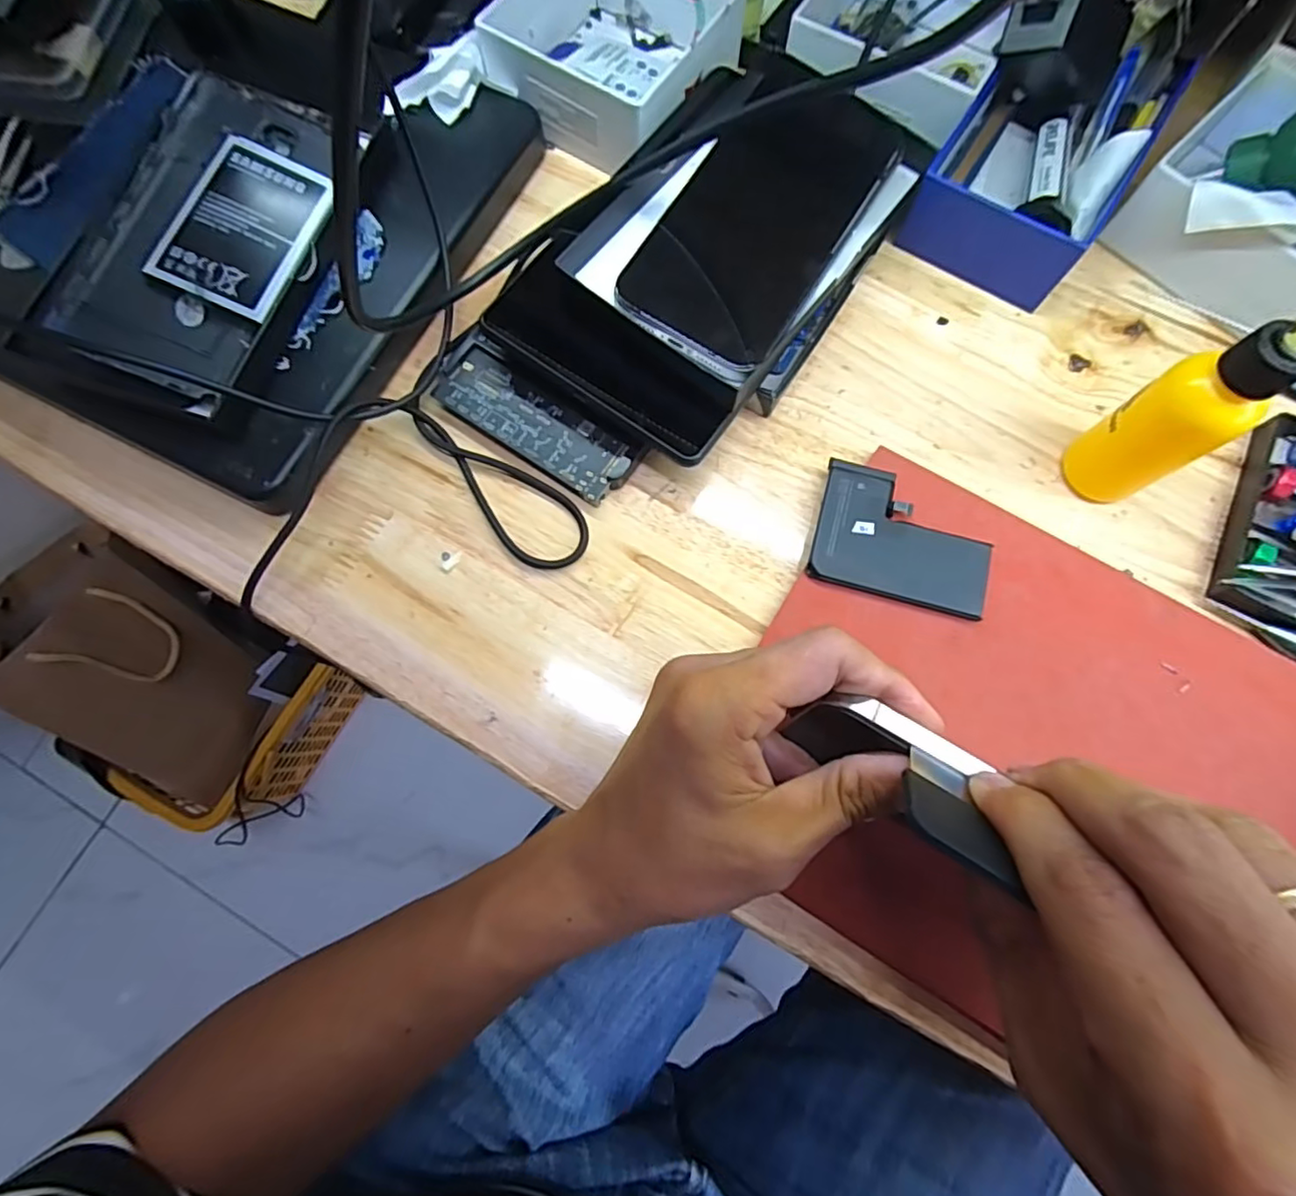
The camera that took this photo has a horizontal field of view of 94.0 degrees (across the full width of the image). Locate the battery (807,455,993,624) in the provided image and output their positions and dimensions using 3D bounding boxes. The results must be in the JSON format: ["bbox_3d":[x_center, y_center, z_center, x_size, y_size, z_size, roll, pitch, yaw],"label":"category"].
[{"bbox_3d":[0.114,-0.027,0.270,0.076,0.004,0.057,16,79,5],"label":"battery"}]

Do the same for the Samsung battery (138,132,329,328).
[{"bbox_3d":[-0.179,-0.167,0.271,0.052,0.008,0.080,20,75,-11],"label":"Samsung battery"}]

